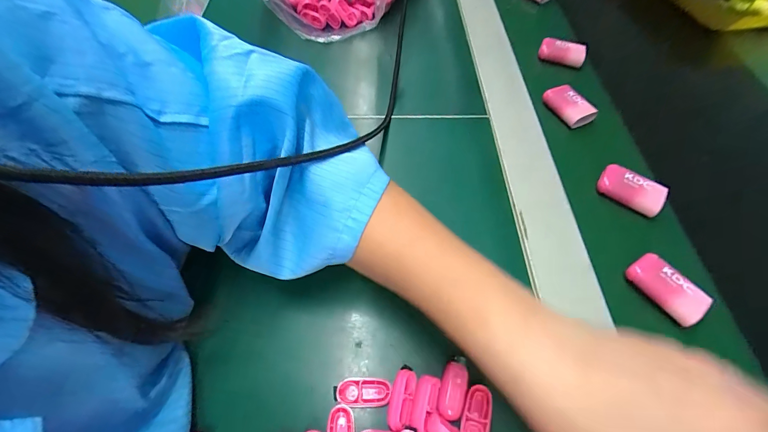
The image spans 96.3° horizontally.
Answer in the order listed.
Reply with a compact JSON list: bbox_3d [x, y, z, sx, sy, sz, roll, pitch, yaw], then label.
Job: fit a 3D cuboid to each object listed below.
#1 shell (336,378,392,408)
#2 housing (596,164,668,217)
[{"bbox_3d":[-0.012,0.110,0.214,0.033,0.004,0.016,0,58,-1],"label":"shell"},{"bbox_3d":[0.223,-0.025,0.310,0.053,0.013,0.031,31,62,17],"label":"housing"}]

